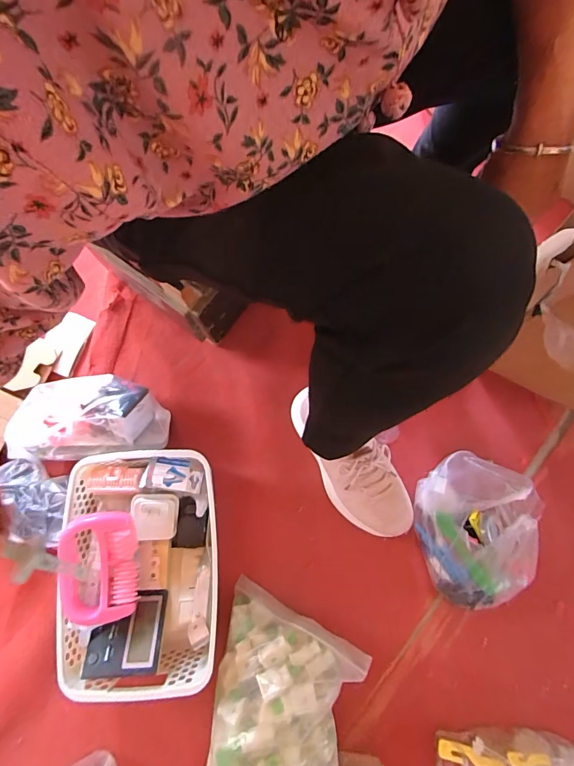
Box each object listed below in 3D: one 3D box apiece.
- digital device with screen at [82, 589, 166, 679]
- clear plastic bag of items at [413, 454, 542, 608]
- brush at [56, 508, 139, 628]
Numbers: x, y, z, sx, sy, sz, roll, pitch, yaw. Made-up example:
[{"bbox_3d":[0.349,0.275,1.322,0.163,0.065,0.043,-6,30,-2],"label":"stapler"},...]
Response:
[{"bbox_3d":[-0.209,0.329,0.507,0.091,0.026,0.091,-1,49,-4],"label":"digital device with screen"},{"bbox_3d":[0.276,0.210,0.541,0.161,0.128,0.219,3,78,0],"label":"clear plastic bag of items"},{"bbox_3d":[-0.236,0.231,0.490,0.086,0.050,0.130,0,78,0],"label":"brush"}]

